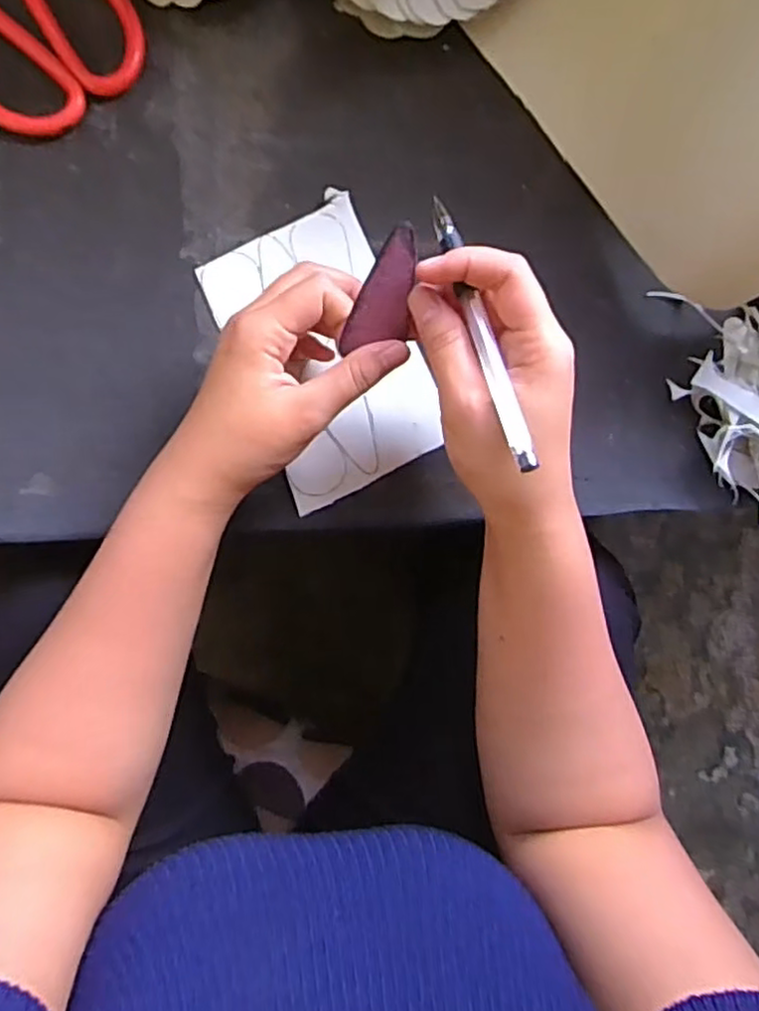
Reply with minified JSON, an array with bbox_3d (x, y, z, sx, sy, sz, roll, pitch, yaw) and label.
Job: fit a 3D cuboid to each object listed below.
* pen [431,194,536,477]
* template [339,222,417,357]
[{"bbox_3d":[0.043,-0.077,0.285,0.008,0.005,0.130,-13,74,-9],"label":"pen"},{"bbox_3d":[0.005,-0.093,0.295,0.025,0.006,0.060,21,127,-8],"label":"template"}]

